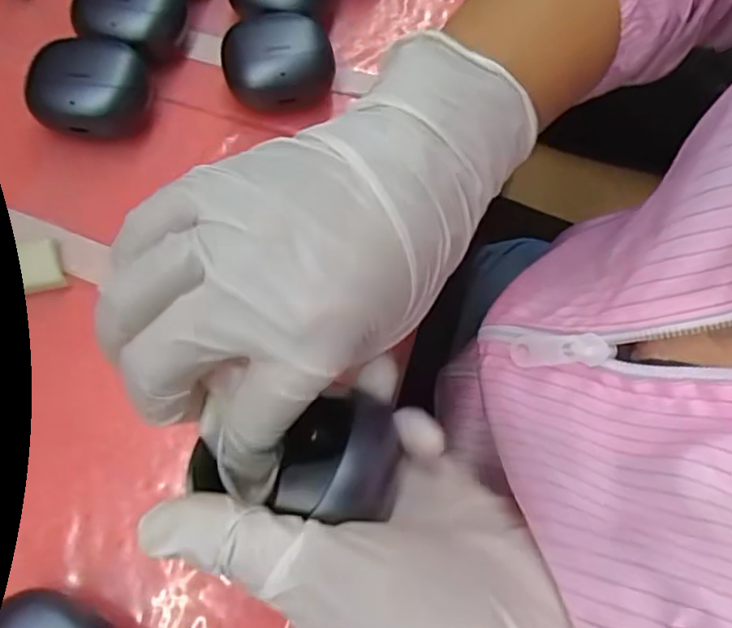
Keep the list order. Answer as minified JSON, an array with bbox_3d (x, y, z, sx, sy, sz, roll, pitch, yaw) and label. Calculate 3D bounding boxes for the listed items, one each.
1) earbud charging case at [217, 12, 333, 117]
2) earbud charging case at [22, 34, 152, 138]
[{"bbox_3d":[-0.046,-0.131,0.307,0.054,0.033,0.046,-8,68,-6],"label":"earbud charging case"},{"bbox_3d":[-0.136,-0.113,0.297,0.057,0.031,0.059,-7,68,-6],"label":"earbud charging case"}]

